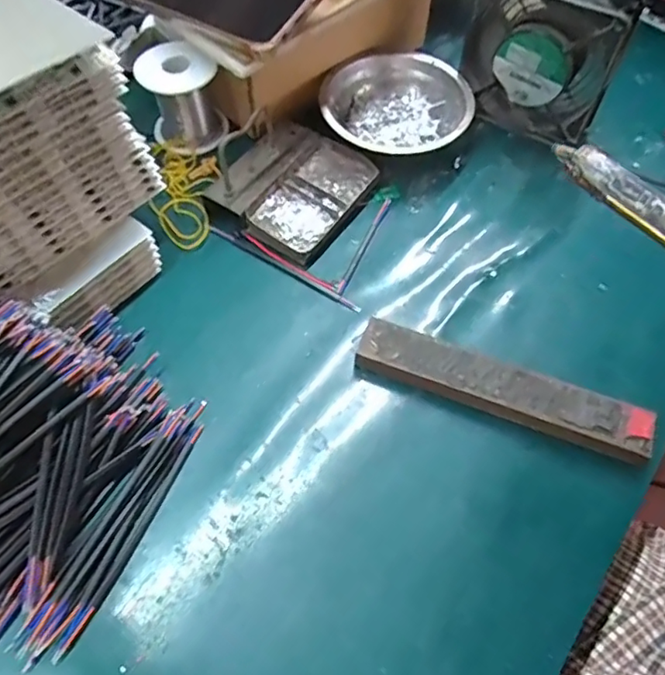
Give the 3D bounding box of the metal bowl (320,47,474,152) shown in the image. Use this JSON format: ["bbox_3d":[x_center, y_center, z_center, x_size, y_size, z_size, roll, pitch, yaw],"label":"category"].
[{"bbox_3d":[0.054,-0.206,0.502,0.125,0.037,0.125,1,61,-2],"label":"metal bowl"}]

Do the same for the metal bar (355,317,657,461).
[{"bbox_3d":[0.109,0.033,0.370,0.187,0.026,0.035,23,63,9],"label":"metal bar"}]

